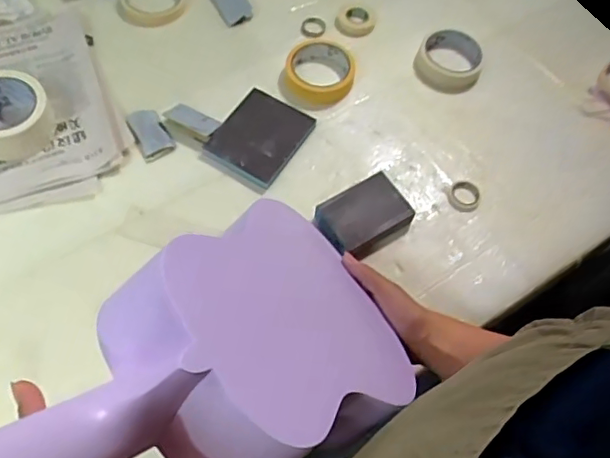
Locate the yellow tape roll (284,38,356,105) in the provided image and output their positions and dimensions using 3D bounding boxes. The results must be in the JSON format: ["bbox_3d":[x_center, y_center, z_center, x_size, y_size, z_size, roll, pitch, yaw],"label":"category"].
[{"bbox_3d":[0.018,-0.204,0.754,0.087,0.028,0.090,2,61,-3],"label":"yellow tape roll"}]

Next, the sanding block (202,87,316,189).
[{"bbox_3d":[-0.053,-0.116,0.717,0.094,0.018,0.112,32,72,6],"label":"sanding block"}]

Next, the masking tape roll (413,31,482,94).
[{"bbox_3d":[0.190,-0.221,0.774,0.084,0.024,0.092,2,61,-3],"label":"masking tape roll"}]

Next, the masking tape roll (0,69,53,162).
[{"bbox_3d":[-0.349,-0.133,0.694,0.102,0.058,0.089,-31,68,-19],"label":"masking tape roll"}]

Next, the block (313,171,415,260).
[{"bbox_3d":[0.069,-0.014,0.675,0.103,0.022,0.073,-31,68,-19],"label":"block"}]

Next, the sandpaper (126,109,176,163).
[{"bbox_3d":[-0.189,-0.117,0.718,0.039,0.015,0.065,-26,66,-17],"label":"sandpaper"}]

